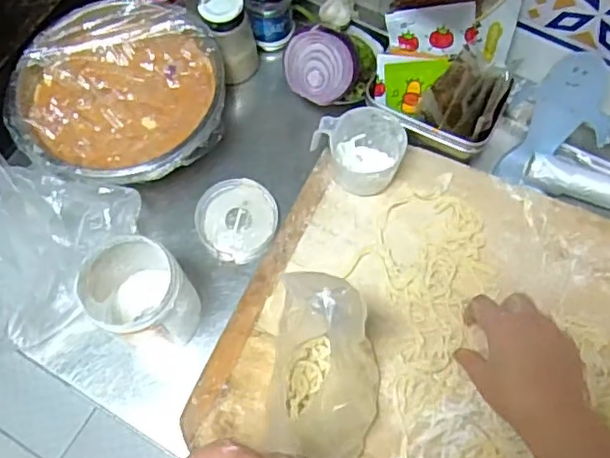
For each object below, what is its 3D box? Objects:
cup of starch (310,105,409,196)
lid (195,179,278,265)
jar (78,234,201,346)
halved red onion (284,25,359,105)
[{"bbox_3d":[0.057,-0.070,0.603,0.083,0.058,0.080,0,67,1],"label":"cup of starch"},{"bbox_3d":[-0.072,-0.009,0.651,0.082,0.015,0.087,-2,67,0],"label":"lid"},{"bbox_3d":[-0.145,0.062,0.563,0.086,0.107,0.076,33,71,14],"label":"jar"},{"bbox_3d":[0.018,-0.171,0.646,0.075,0.042,0.073,11,109,10],"label":"halved red onion"}]

